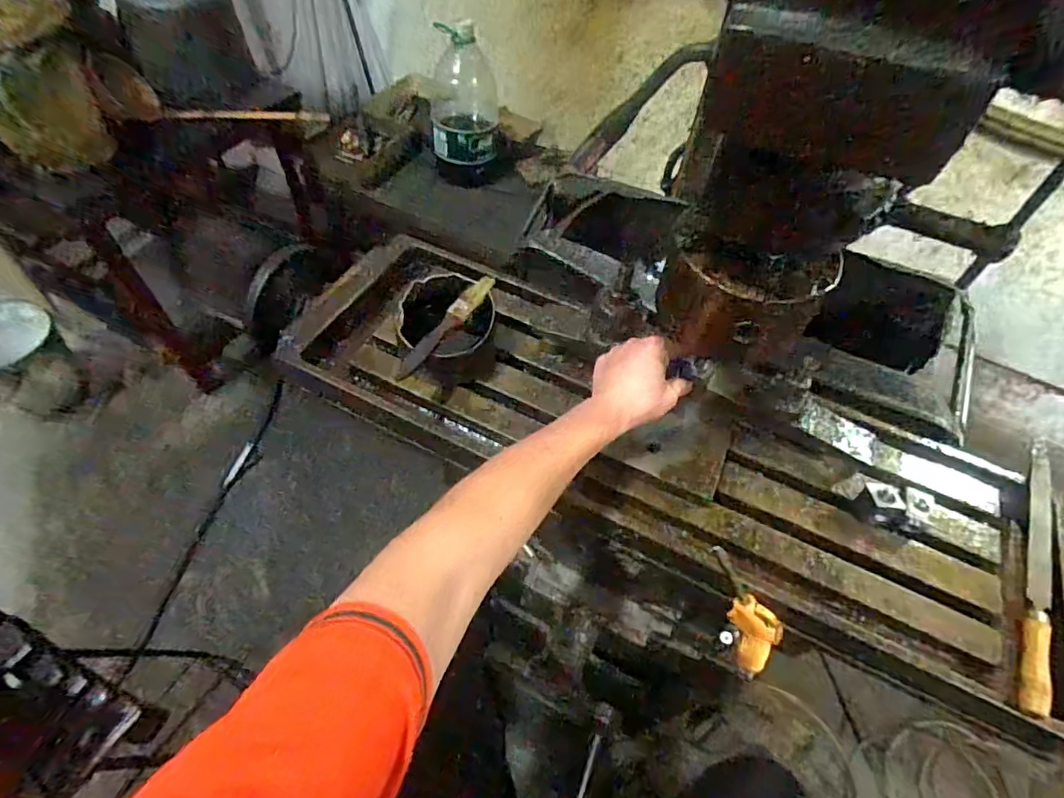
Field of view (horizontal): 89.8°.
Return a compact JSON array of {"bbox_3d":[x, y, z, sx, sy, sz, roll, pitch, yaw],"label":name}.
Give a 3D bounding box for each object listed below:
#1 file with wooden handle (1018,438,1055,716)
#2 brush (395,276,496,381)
[{"bbox_3d":[0.463,0.144,0.483,0.025,0.019,0.287,29,58,15],"label":"file with wooden handle"},{"bbox_3d":[-0.090,-0.076,0.553,0.018,0.018,0.142,37,78,20],"label":"brush"}]

